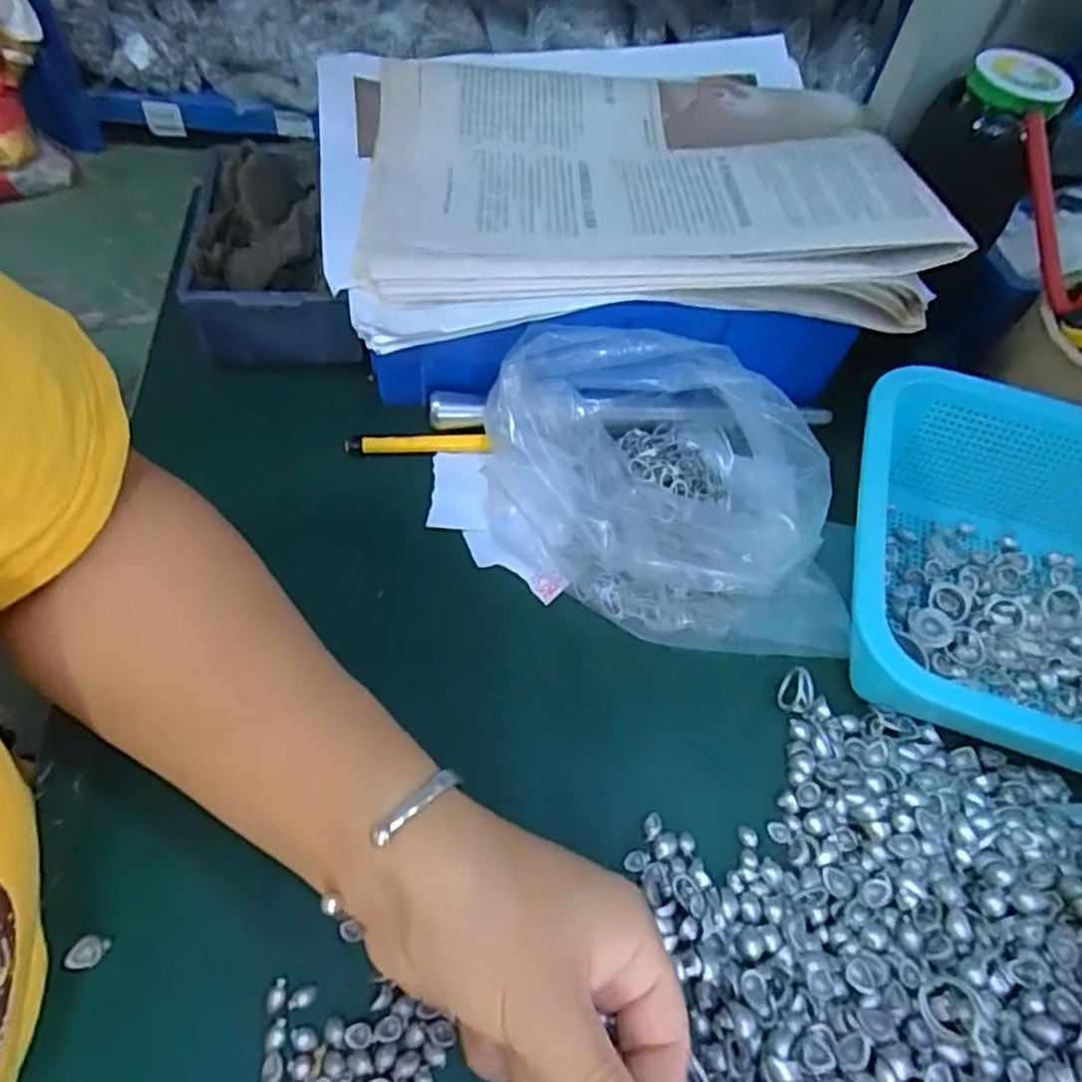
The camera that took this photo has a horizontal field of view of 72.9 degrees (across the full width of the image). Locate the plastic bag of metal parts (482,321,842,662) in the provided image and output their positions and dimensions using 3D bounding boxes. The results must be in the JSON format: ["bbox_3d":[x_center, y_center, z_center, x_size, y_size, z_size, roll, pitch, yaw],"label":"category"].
[{"bbox_3d":[0.062,-0.023,0.364,0.164,0.079,0.152,-7,58,-11],"label":"plastic bag of metal parts"}]

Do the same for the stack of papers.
[{"bbox_3d":[0.035,-0.206,0.399,0.296,0.037,0.242,-6,57,-11],"label":"stack of papers"}]

